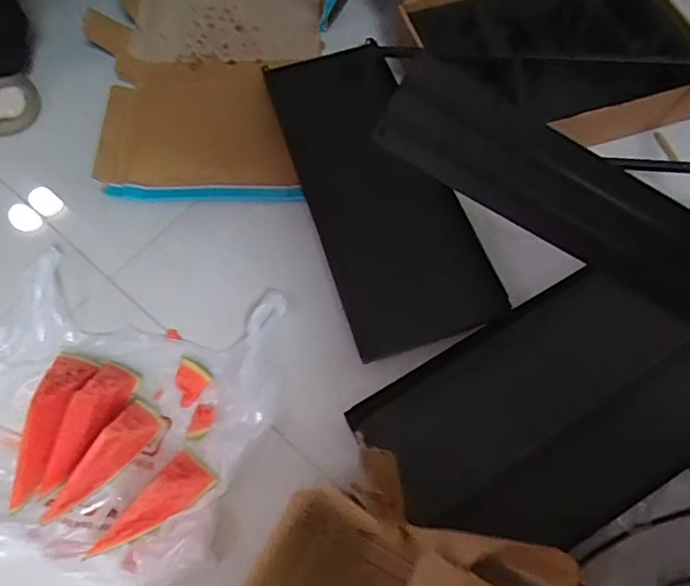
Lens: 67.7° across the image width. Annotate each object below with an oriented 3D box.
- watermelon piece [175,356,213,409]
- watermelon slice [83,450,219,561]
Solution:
[{"bbox_3d":[-0.179,0.100,0.585,0.042,0.009,0.048,29,71,14],"label":"watermelon piece"},{"bbox_3d":[-0.190,0.214,0.500,0.049,0.061,0.126,37,73,16],"label":"watermelon slice"}]

